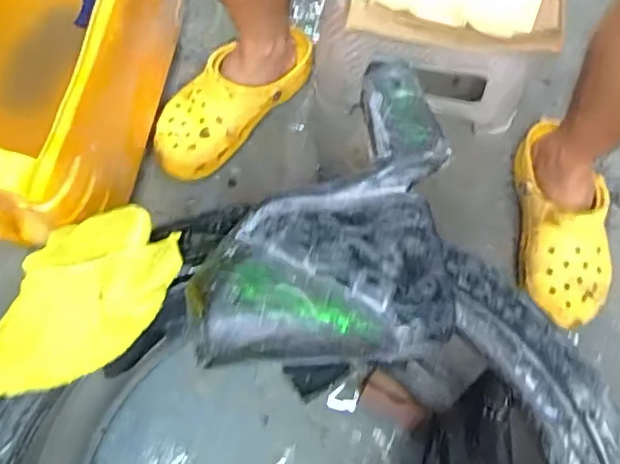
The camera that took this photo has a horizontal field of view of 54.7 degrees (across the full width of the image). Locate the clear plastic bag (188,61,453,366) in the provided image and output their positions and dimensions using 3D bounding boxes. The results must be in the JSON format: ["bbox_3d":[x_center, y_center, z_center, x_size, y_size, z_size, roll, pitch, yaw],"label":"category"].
[{"bbox_3d":[0.018,-0.032,0.512,0.207,0.066,0.294,3,72,1],"label":"clear plastic bag"}]

